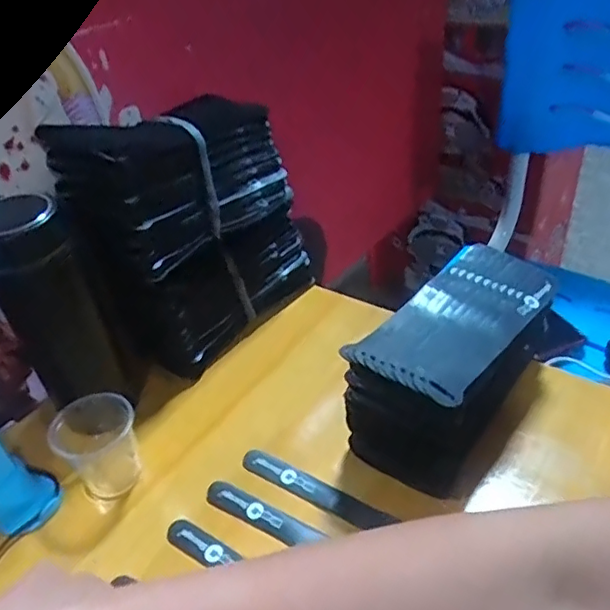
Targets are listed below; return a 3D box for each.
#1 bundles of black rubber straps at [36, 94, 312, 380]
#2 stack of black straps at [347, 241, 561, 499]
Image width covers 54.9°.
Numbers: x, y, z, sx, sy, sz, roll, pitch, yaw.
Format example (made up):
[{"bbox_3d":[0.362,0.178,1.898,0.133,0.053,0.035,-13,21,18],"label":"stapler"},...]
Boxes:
[{"bbox_3d":[-0.118,-0.086,0.619,0.161,0.220,0.231,19,45,28],"label":"bundles of black rubber straps"},{"bbox_3d":[0.123,0.033,0.480,0.094,0.103,0.207,23,48,29],"label":"stack of black straps"}]

